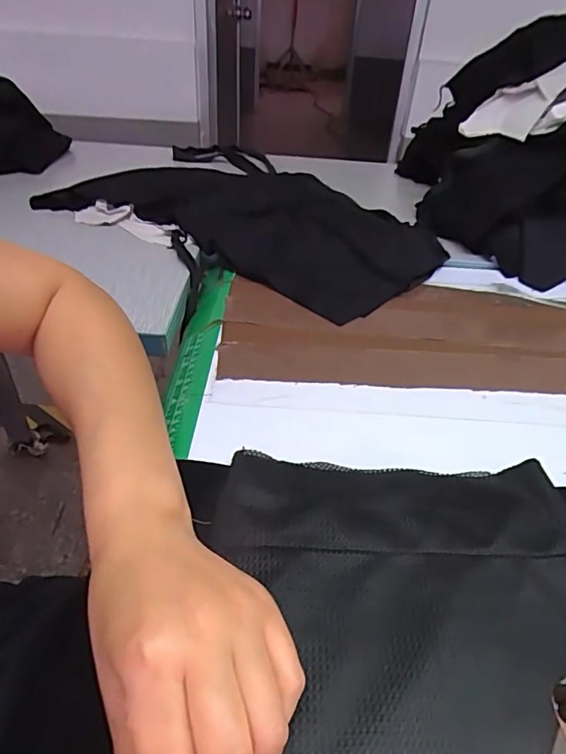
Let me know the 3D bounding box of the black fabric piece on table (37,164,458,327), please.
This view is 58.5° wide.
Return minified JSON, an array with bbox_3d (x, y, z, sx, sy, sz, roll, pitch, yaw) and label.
[{"bbox_3d":[-0.044,-0.204,0.648,0.471,0.040,0.316,29,45,28],"label":"black fabric piece on table"}]

